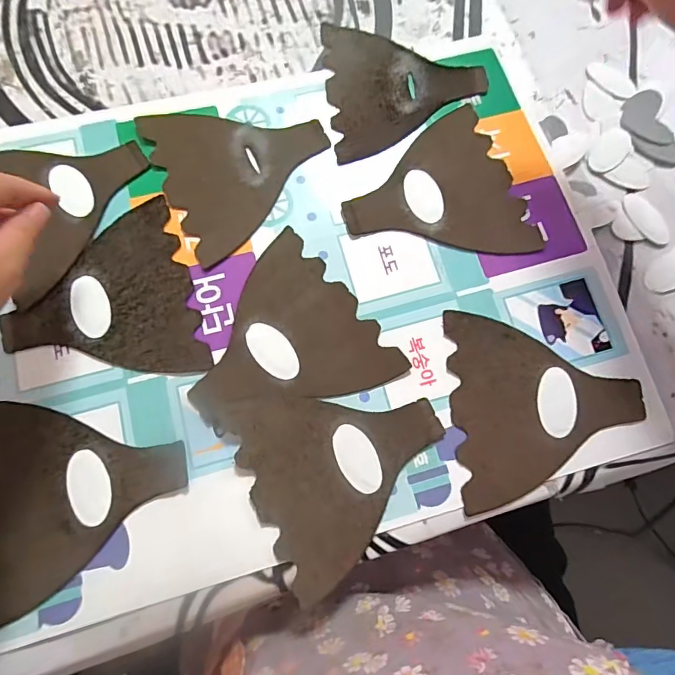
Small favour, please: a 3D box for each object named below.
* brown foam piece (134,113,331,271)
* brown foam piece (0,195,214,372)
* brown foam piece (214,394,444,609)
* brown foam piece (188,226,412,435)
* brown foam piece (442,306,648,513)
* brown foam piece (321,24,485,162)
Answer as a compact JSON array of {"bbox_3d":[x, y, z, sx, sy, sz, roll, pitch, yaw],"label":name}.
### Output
[{"bbox_3d":[-0.075,-0.145,0.373,0.138,0.006,0.137,-25,75,-7],"label":"brown foam piece"},{"bbox_3d":[-0.184,-0.028,0.349,0.140,0.004,0.143,-17,75,-5],"label":"brown foam piece"},{"bbox_3d":[0.006,0.086,0.320,0.139,0.007,0.136,-27,76,-8],"label":"brown foam piece"},{"bbox_3d":[-0.045,0.008,0.341,0.140,0.005,0.138,-37,77,-10],"label":"brown foam piece"},{"bbox_3d":[0.156,0.049,0.336,0.139,0.007,0.139,-3,74,-2],"label":"brown foam piece"},{"bbox_3d":[0.061,-0.227,0.402,0.140,0.004,0.140,-8,74,-3],"label":"brown foam piece"}]

